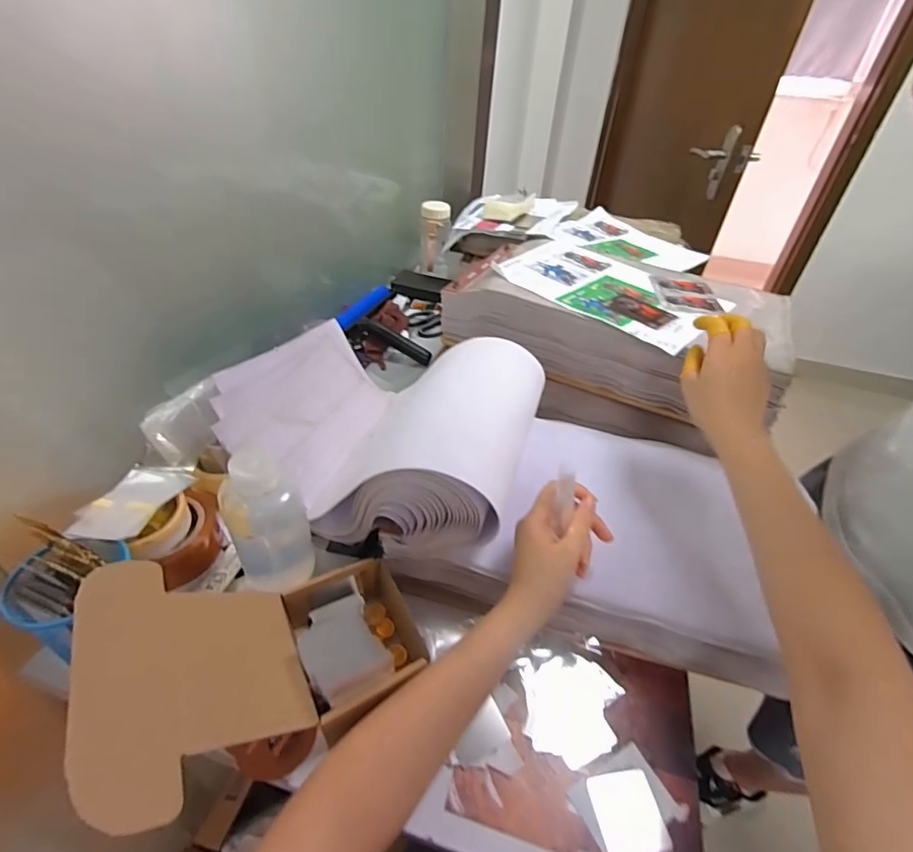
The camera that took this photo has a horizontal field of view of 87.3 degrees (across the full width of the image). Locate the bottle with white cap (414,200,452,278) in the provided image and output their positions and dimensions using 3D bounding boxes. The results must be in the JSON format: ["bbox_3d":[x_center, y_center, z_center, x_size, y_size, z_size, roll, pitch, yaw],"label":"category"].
[{"bbox_3d":[-0.053,-0.430,1.123,0.073,0.166,0.075,3,40,-2],"label":"bottle with white cap"}]

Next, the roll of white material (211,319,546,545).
[{"bbox_3d":[-0.088,-0.008,0.603,0.366,0.143,0.284,20,42,18],"label":"roll of white material"}]

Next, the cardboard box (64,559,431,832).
[{"bbox_3d":[-0.142,0.182,0.389,0.223,0.155,0.171,-16,44,-23],"label":"cardboard box"}]

